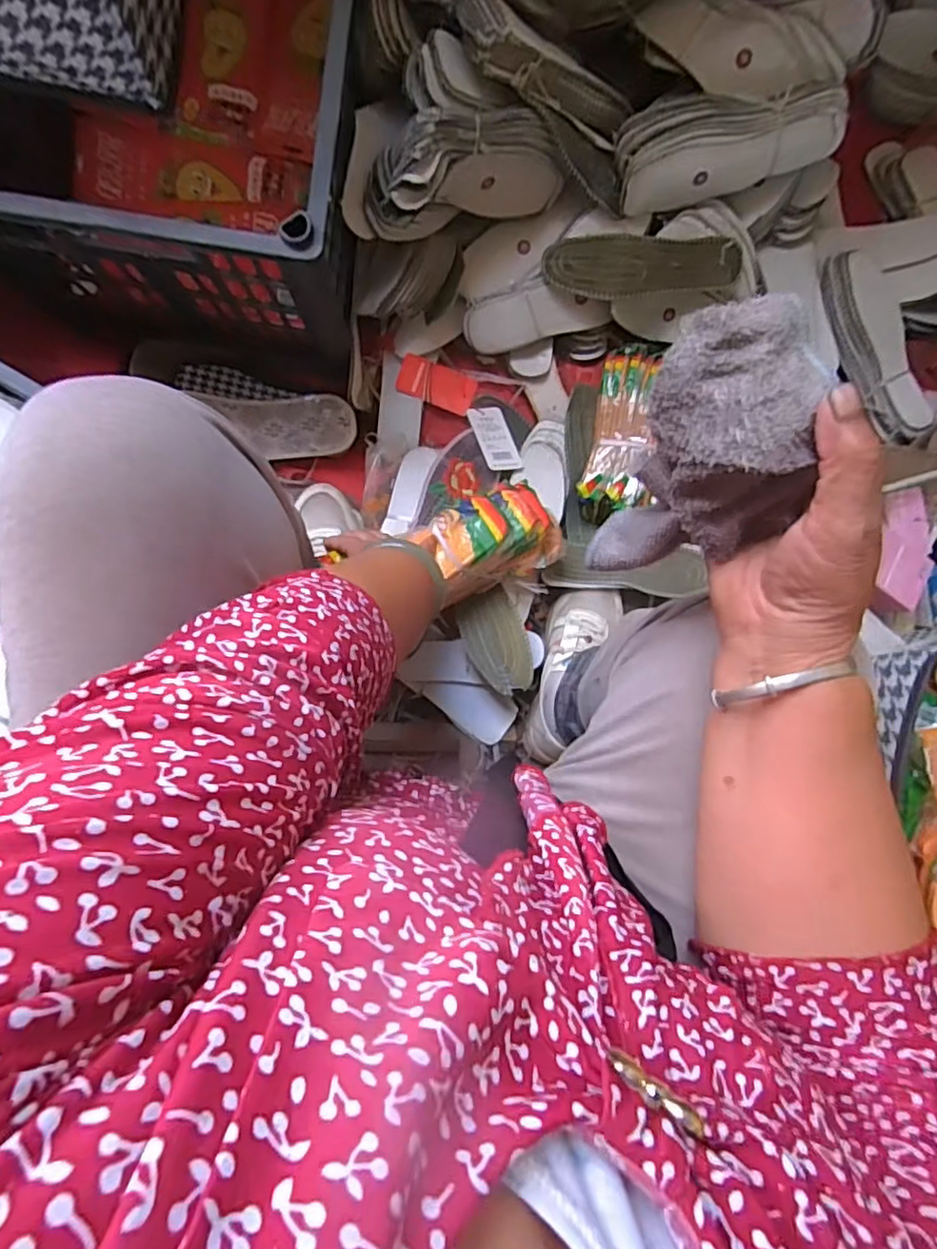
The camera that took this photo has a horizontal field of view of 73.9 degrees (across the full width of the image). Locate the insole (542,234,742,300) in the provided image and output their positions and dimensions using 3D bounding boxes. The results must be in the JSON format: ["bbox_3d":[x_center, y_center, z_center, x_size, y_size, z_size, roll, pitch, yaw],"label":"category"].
[{"bbox_3d":[0.199,-0.407,0.710,0.224,0.008,0.061,-3,120,-6],"label":"insole"}]

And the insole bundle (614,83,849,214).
[{"bbox_3d":[0.279,-0.519,0.681,0.233,0.055,0.092,-7,130,0],"label":"insole bundle"}]

